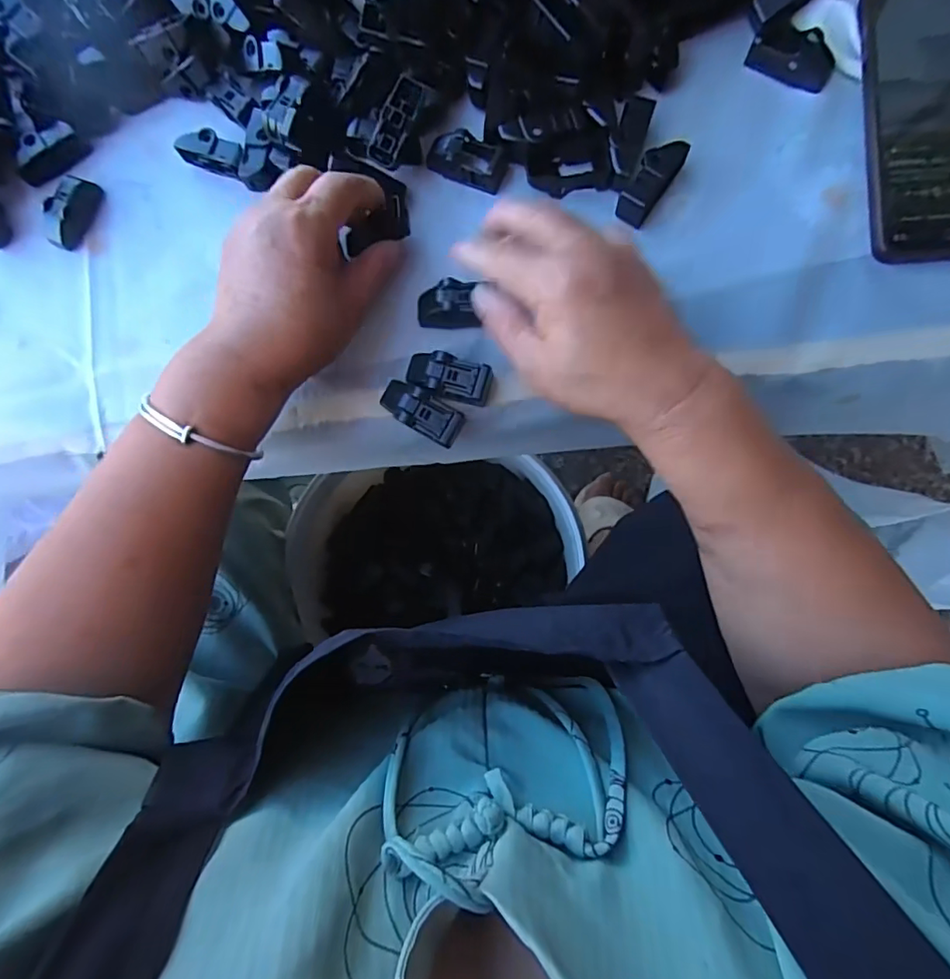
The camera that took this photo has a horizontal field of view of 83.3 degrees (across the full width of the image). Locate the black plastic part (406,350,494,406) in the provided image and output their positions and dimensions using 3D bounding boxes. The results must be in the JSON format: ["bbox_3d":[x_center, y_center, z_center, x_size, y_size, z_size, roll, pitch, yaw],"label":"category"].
[{"bbox_3d":[-0.015,-0.065,0.312,0.050,0.016,0.026,9,82,4],"label":"black plastic part"}]

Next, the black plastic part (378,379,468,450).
[{"bbox_3d":[-0.031,-0.044,0.312,0.050,0.019,0.021,31,84,7],"label":"black plastic part"}]

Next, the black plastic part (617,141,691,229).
[{"bbox_3d":[0.105,-0.184,0.318,0.018,0.019,0.049,35,85,7],"label":"black plastic part"}]

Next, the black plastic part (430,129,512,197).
[{"bbox_3d":[-0.005,-0.205,0.331,0.049,0.014,0.027,28,84,6],"label":"black plastic part"}]

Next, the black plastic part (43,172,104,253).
[{"bbox_3d":[-0.258,-0.177,0.341,0.020,0.016,0.045,22,83,6],"label":"black plastic part"}]

